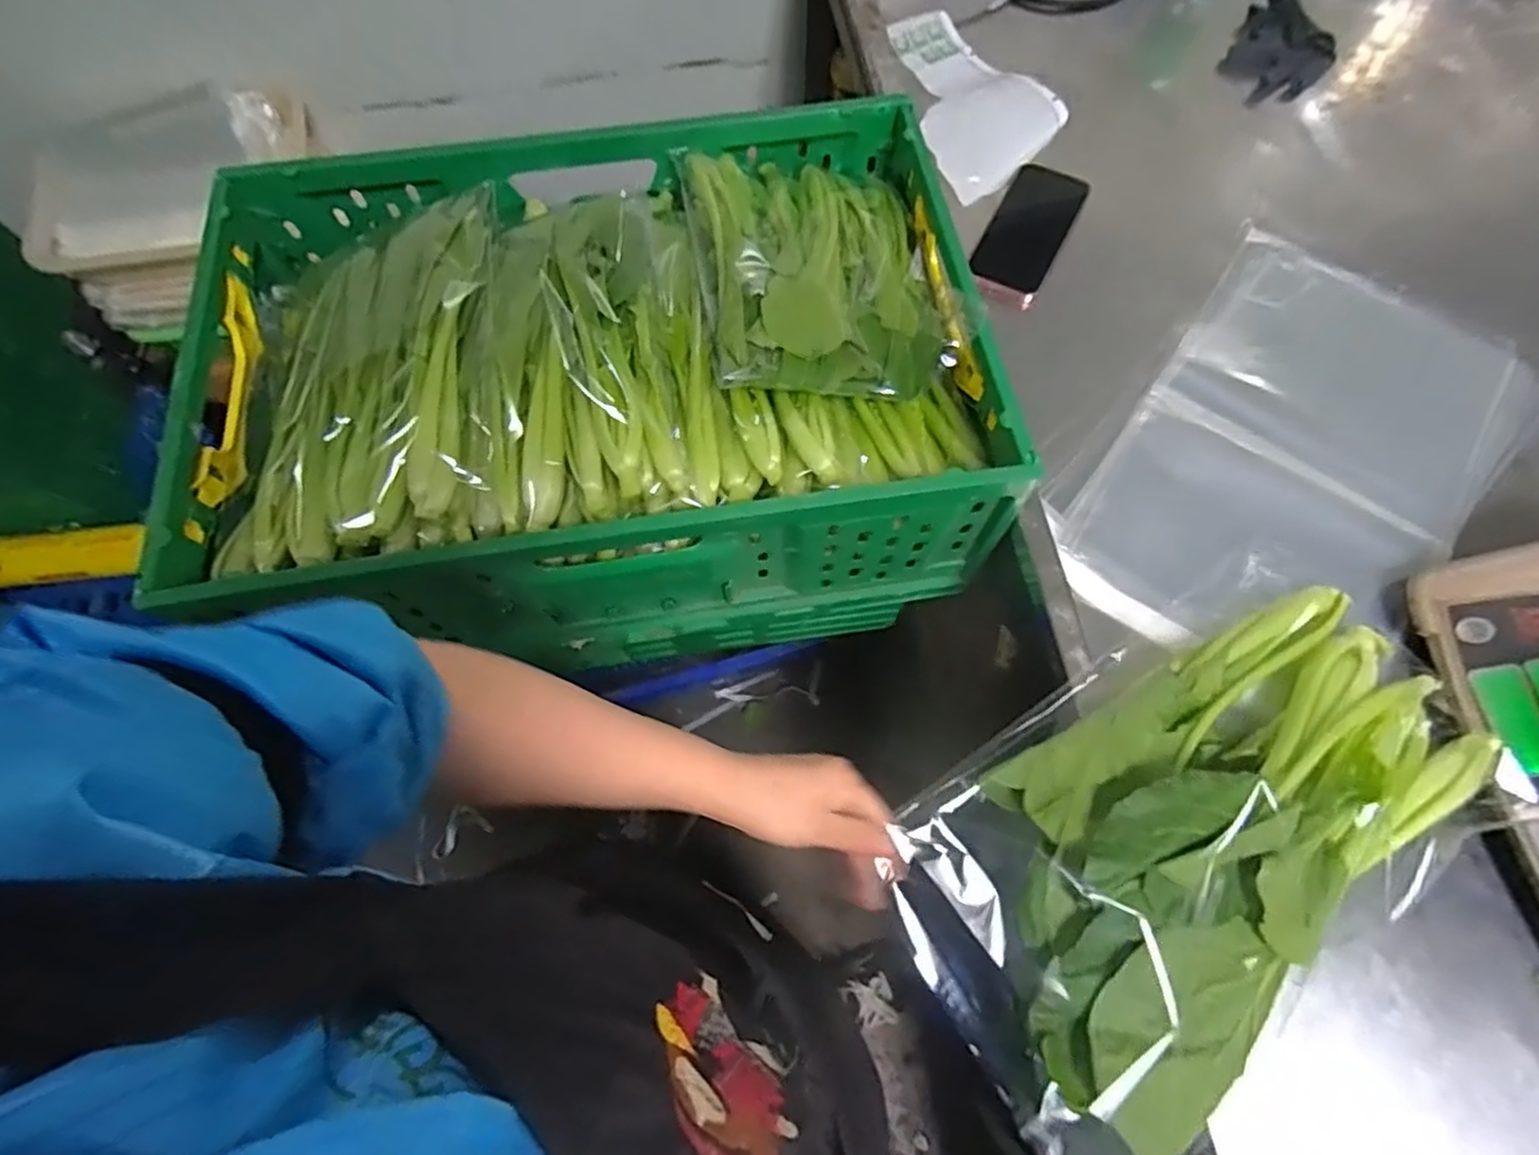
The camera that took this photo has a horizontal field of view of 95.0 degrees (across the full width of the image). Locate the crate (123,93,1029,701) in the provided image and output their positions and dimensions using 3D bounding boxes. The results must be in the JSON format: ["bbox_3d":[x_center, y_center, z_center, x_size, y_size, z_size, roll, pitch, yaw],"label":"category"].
[{"bbox_3d":[-0.142,-0.167,0.633,0.588,0.237,0.415,-10,69,-3],"label":"crate"}]

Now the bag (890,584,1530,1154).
[{"bbox_3d":[0.278,0.158,0.444,0.396,0.071,0.225,-31,72,-10],"label":"bag"}]

